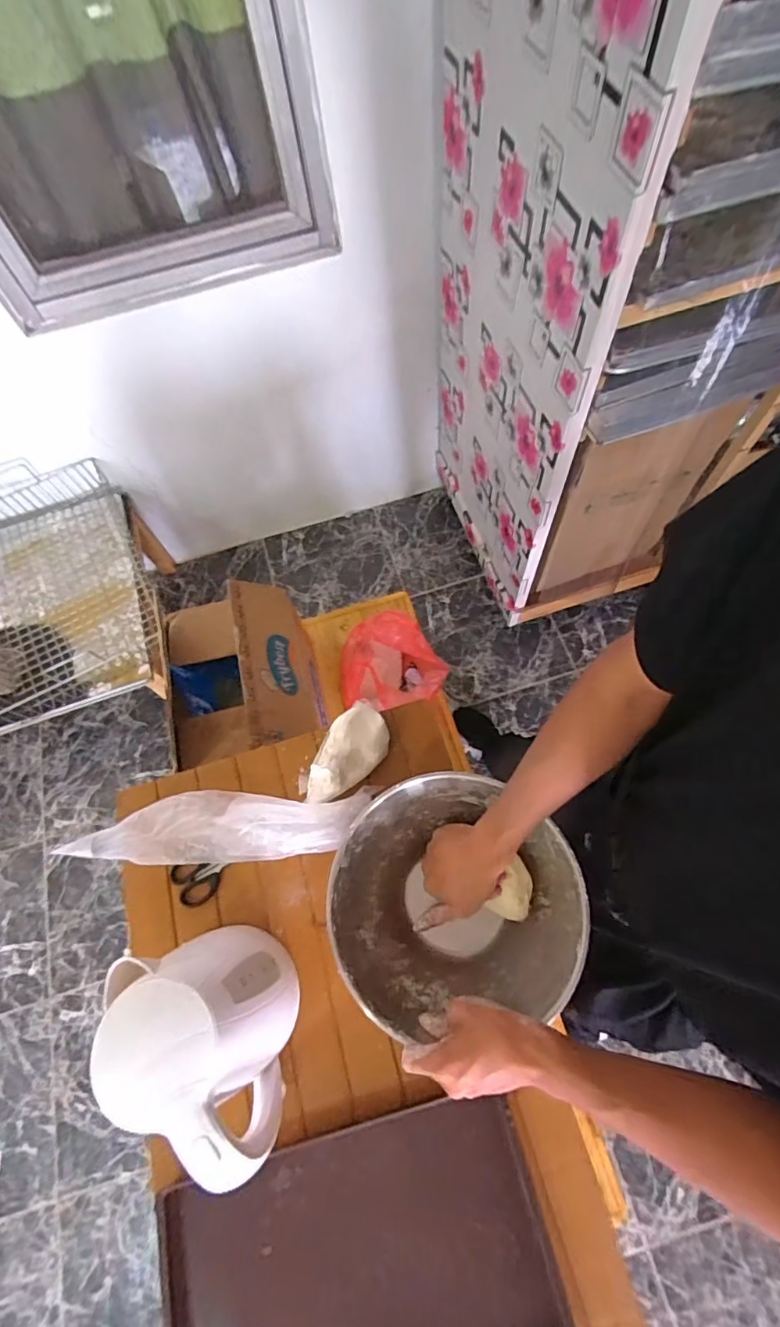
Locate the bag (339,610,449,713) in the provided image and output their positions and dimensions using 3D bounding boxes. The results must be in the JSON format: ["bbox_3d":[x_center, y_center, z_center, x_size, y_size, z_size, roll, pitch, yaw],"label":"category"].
[{"bbox_3d":[0.003,0.004,1.119,0.217,0.178,0.171,-9,67,1],"label":"bag"}]

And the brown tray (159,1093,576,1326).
[{"bbox_3d":[-0.029,0.600,0.510,0.371,0.037,0.243,-15,67,-3],"label":"brown tray"}]

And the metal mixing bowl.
[{"bbox_3d":[0.067,0.254,0.593,0.255,0.112,0.231,-8,67,0],"label":"metal mixing bowl"}]

